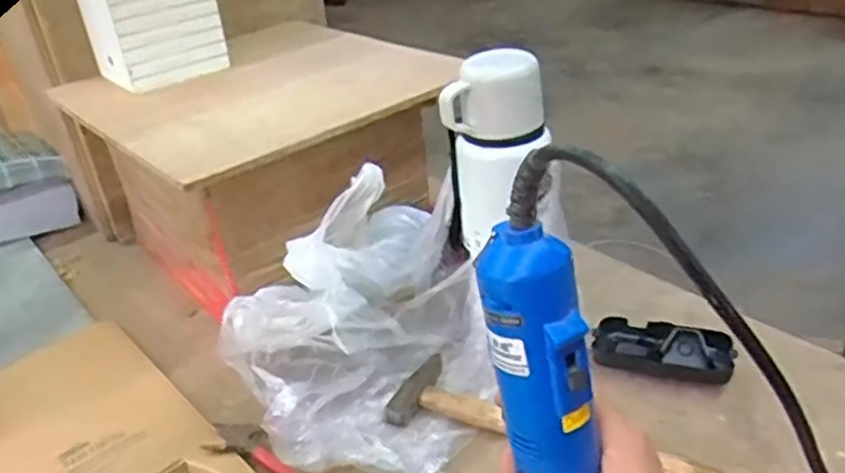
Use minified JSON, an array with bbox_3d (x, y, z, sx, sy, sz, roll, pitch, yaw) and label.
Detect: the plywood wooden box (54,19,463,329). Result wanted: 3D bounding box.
[{"bbox_3d":[-0.164,-0.075,0.766,0.306,0.204,0.366,-27,37,-33],"label":"plywood wooden box"}]

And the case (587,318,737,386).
[{"bbox_3d":[0.200,0.092,0.606,0.108,0.022,0.054,8,32,20],"label":"case"}]

